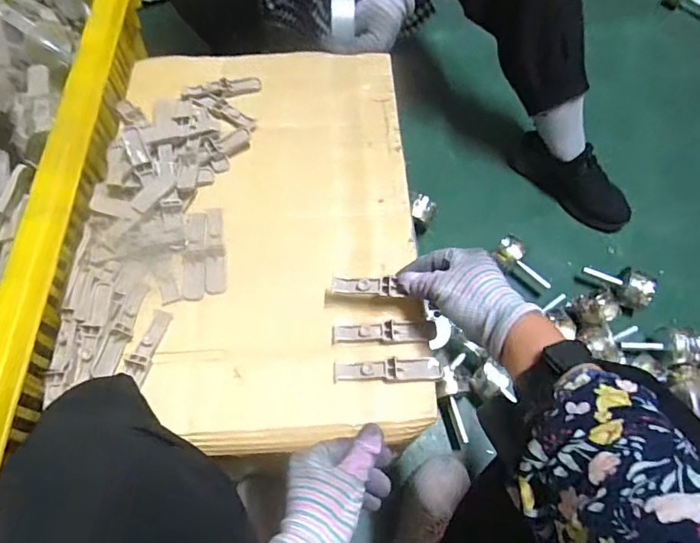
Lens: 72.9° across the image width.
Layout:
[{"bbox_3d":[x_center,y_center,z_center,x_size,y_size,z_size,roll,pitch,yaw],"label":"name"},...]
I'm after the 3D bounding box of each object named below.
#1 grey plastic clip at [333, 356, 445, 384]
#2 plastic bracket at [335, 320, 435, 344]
[{"bbox_3d":[0.036,0.092,0.441,0.100,0.012,0.022,-2,63,-2],"label":"grey plastic clip"},{"bbox_3d":[0.034,0.059,0.462,0.101,0.017,0.021,-1,63,-2],"label":"plastic bracket"}]

